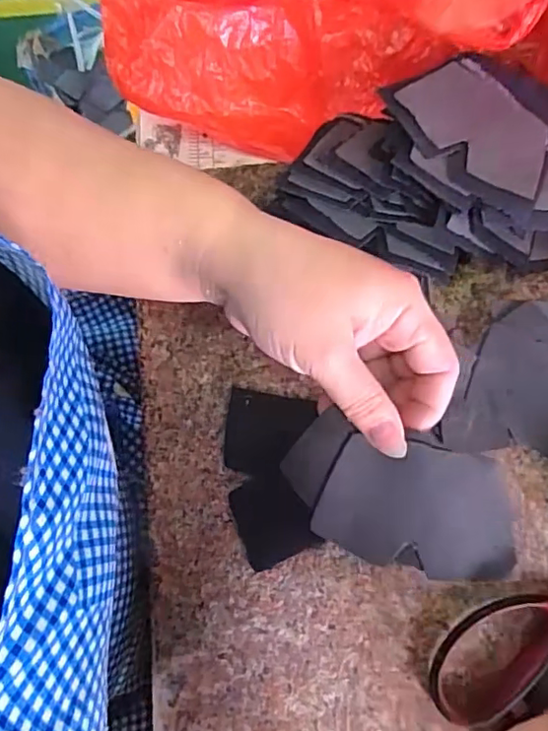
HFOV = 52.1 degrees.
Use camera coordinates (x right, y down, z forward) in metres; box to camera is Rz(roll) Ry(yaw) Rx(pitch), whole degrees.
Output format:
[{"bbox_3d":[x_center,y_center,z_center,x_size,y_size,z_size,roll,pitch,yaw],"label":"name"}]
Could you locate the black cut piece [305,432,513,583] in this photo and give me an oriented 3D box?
[{"bbox_3d":[0.062,0.063,0.249,0.083,0.004,0.054,10,91,15],"label":"black cut piece"}]

